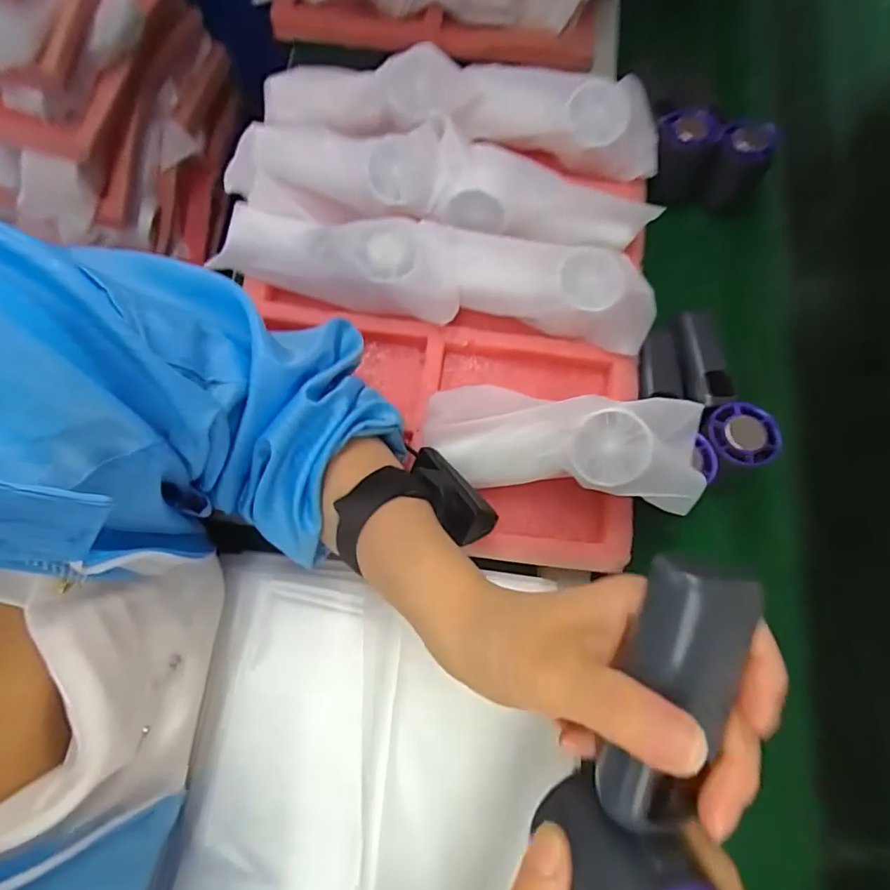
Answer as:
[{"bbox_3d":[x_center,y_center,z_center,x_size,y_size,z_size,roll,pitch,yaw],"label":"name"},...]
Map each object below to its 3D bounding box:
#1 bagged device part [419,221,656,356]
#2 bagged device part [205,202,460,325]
[{"bbox_3d":[0.074,-0.130,0.411,0.182,0.035,0.060,16,75,2],"label":"bagged device part"},{"bbox_3d":[-0.083,-0.152,0.419,0.190,0.040,0.063,11,74,1],"label":"bagged device part"}]

